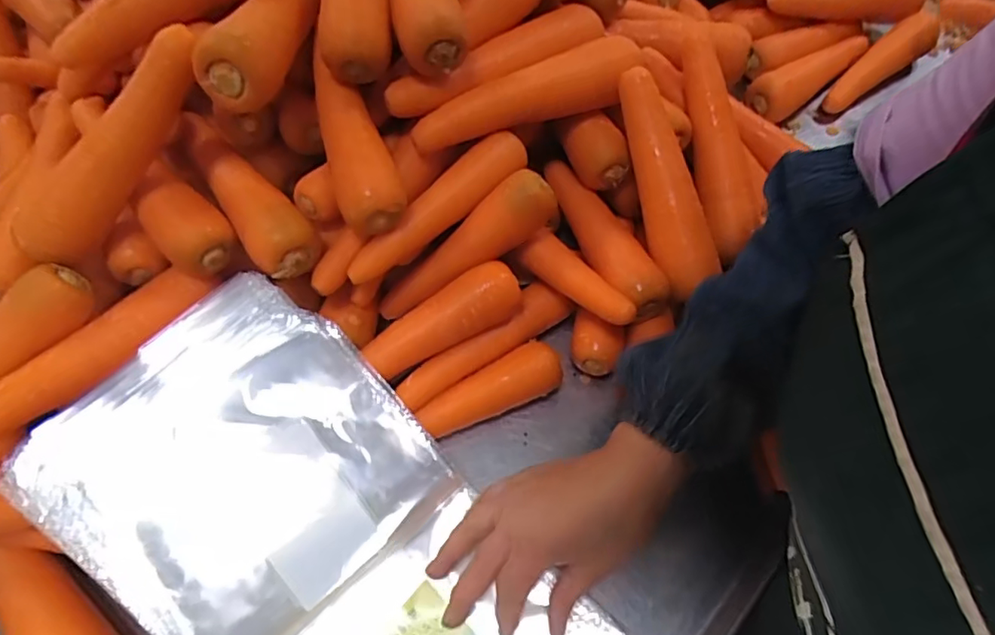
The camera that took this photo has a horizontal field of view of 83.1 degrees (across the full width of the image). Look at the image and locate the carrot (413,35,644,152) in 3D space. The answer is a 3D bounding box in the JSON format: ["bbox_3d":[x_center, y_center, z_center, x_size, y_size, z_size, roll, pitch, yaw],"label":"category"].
[{"bbox_3d":[0.033,-0.179,0.455,0.213,0.039,0.038,-29,62,-15],"label":"carrot"}]

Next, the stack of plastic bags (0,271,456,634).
[{"bbox_3d":[-0.160,0.095,0.360,0.195,0.022,0.193,45,69,1],"label":"stack of plastic bags"}]

